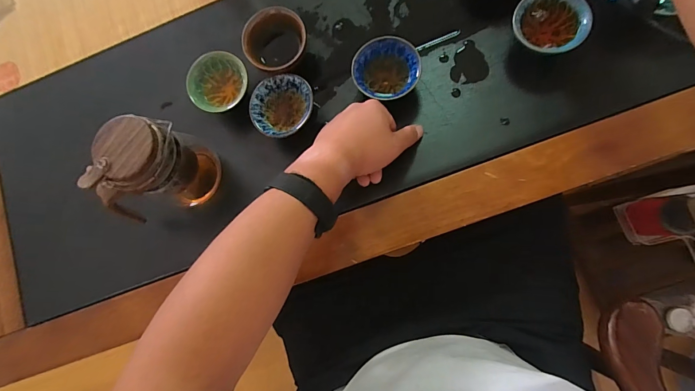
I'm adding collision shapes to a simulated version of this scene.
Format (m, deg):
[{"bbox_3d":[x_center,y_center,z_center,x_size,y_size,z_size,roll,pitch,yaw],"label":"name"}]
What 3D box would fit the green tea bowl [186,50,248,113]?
[{"bbox_3d":[-0.176,-0.154,0.479,0.081,0.044,0.085,-1,84,8],"label":"green tea bowl"}]

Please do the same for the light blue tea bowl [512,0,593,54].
[{"bbox_3d":[0.247,-0.210,0.432,0.082,0.050,0.075,-1,84,8],"label":"light blue tea bowl"}]

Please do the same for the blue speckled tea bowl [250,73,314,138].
[{"bbox_3d":[-0.085,-0.117,0.467,0.080,0.041,0.083,-1,84,8],"label":"blue speckled tea bowl"}]

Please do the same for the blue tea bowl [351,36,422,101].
[{"bbox_3d":[0.051,-0.160,0.454,0.083,0.045,0.084,-1,84,8],"label":"blue tea bowl"}]

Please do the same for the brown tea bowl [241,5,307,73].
[{"bbox_3d":[-0.095,-0.203,0.469,0.085,0.059,0.077,-29,81,4],"label":"brown tea bowl"}]

